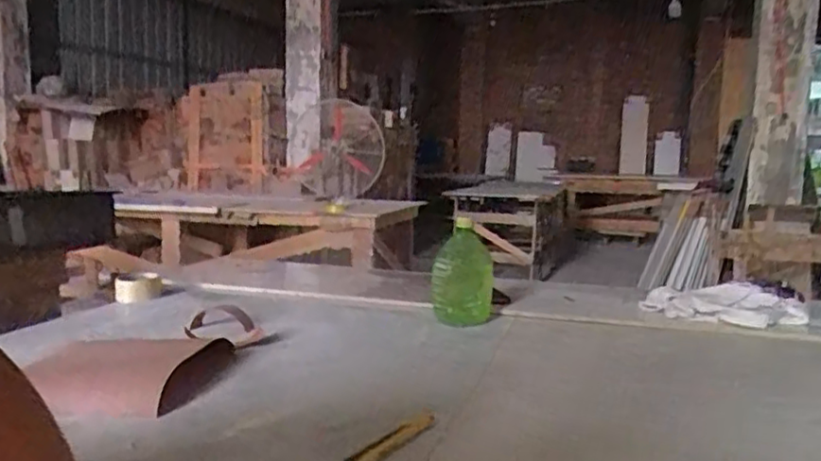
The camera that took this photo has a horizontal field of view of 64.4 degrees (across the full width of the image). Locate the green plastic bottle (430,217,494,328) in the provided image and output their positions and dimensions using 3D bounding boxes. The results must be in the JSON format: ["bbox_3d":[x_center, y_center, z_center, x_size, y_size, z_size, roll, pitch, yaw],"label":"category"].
[{"bbox_3d":[0.095,0.084,1.196,0.116,0.179,0.103,2,7,7],"label":"green plastic bottle"}]

